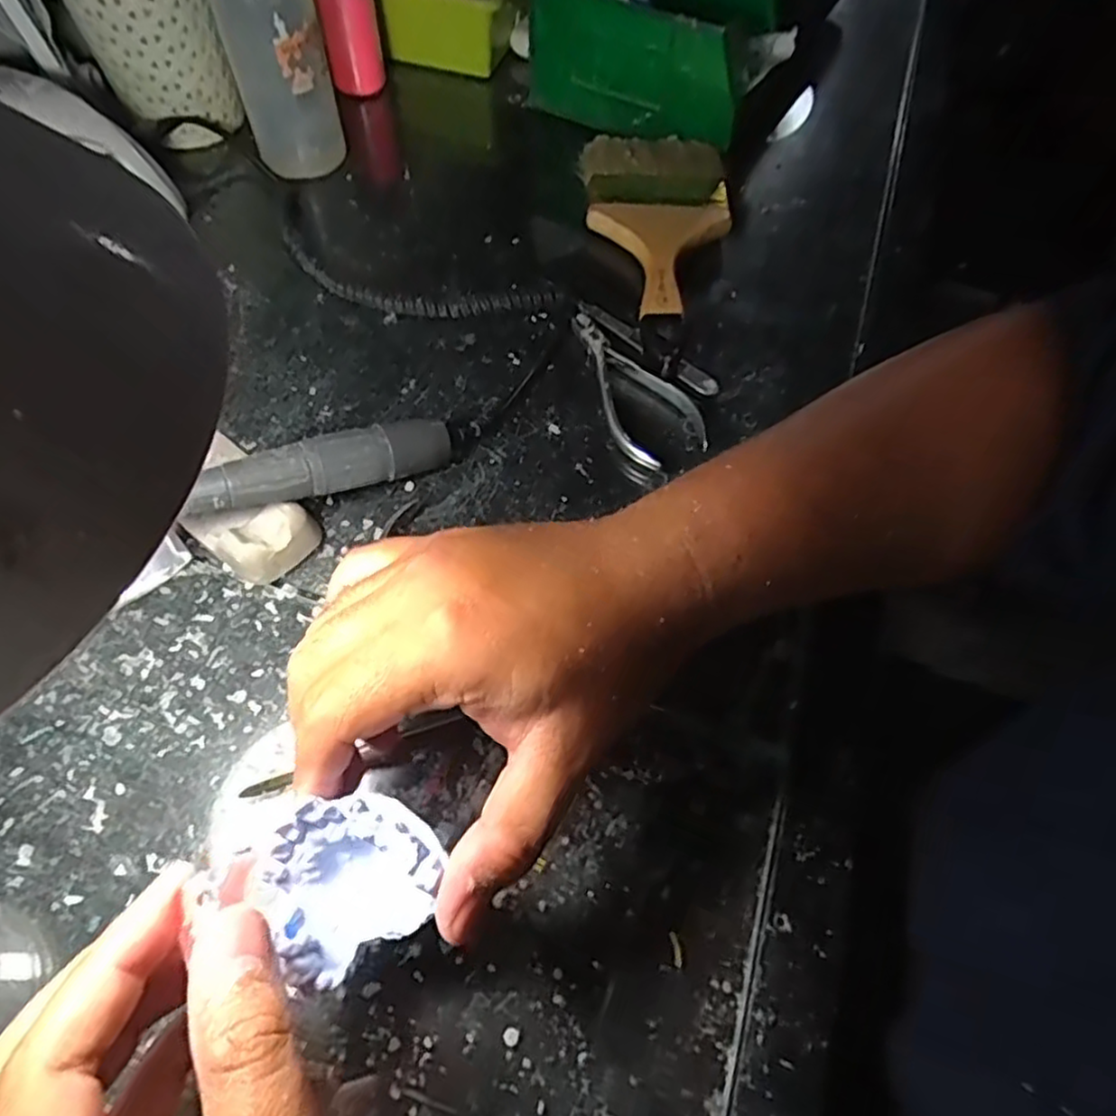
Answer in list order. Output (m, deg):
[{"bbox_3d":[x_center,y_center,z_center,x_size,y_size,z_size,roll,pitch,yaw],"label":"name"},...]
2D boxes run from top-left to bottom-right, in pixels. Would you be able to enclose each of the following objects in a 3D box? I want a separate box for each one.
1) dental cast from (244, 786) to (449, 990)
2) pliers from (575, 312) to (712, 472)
[{"bbox_3d":[-0.072,0.105,0.240,0.056,0.030,0.053,-37,68,-20],"label":"dental cast"},{"bbox_3d":[0.040,-0.102,0.418,0.049,0.011,0.120,-23,64,-14],"label":"pliers"}]

